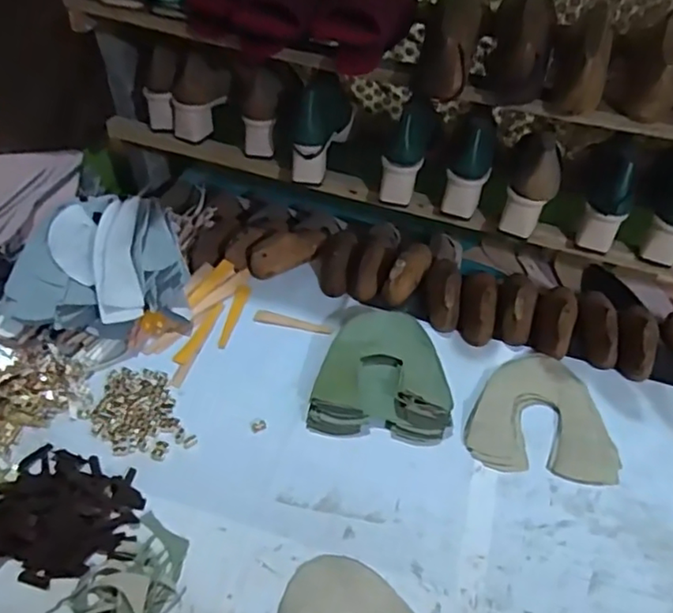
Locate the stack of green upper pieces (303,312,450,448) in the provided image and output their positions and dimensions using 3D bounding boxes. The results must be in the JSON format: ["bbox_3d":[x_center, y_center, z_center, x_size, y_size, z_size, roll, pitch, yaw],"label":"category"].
[{"bbox_3d":[0.058,0.084,0.770,0.171,0.040,0.176,5,46,2],"label":"stack of green upper pieces"}]

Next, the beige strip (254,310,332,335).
[{"bbox_3d":[-0.062,0.023,0.854,0.109,0.005,0.020,11,57,3],"label":"beige strip"}]

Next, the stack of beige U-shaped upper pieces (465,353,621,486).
[{"bbox_3d":[0.255,0.129,0.754,0.173,0.014,0.175,7,46,5],"label":"stack of beige U-shaped upper pieces"}]

